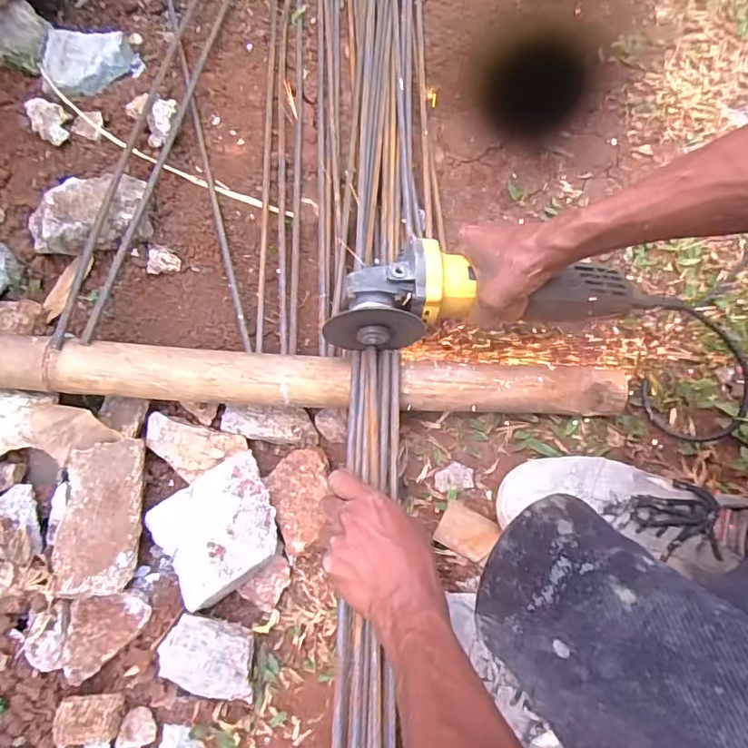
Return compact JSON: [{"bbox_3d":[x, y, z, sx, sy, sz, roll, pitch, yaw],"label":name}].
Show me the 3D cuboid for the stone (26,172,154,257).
[{"bbox_3d":[-0.305,-0.177,0.568,0.120,0.043,0.088,-13,73,-11],"label":"stone"}]

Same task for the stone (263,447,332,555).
[{"bbox_3d":[-0.065,0.117,0.505,0.059,0.028,0.087,-22,72,-9],"label":"stone"}]

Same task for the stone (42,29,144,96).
[{"bbox_3d":[-0.369,-0.402,0.676,0.113,0.031,0.089,-41,76,-14],"label":"stone"}]

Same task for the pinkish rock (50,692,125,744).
[{"bbox_3d":[-0.231,0.279,0.427,0.051,0.023,0.033,0,70,-1],"label":"pinkish rock"}]

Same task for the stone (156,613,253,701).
[{"bbox_3d":[-0.137,0.235,0.443,0.086,0.032,0.056,20,70,0],"label":"stone"}]

